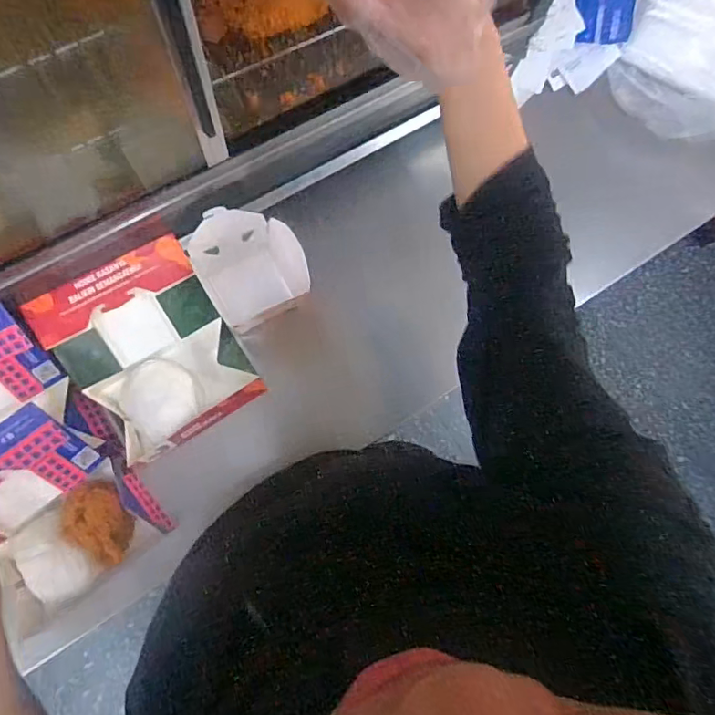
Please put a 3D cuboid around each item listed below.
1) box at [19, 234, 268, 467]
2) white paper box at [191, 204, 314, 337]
[{"bbox_3d":[-0.241,-0.008,0.612,0.180,0.084,0.216,-30,105,-7],"label":"box"},{"bbox_3d":[-0.135,-0.118,0.661,0.125,0.075,0.147,-23,114,-4],"label":"white paper box"}]

